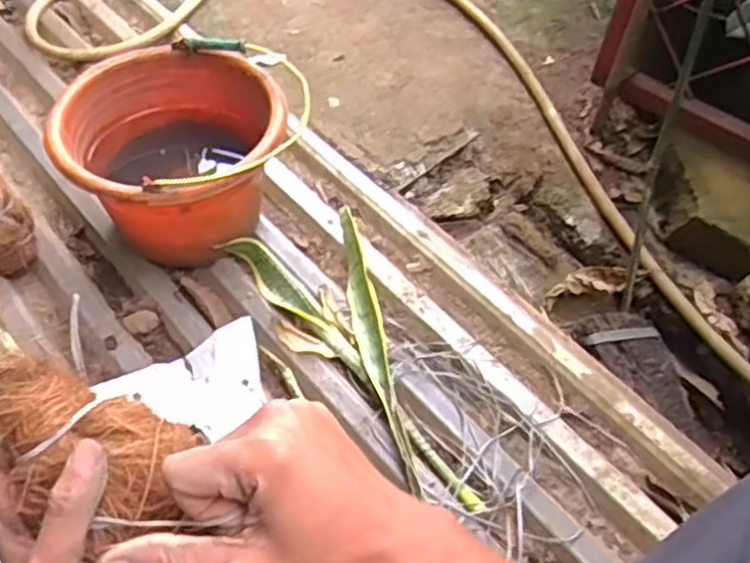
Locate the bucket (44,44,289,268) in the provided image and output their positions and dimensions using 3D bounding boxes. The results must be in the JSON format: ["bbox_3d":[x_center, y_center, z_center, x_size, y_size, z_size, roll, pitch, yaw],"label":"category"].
[{"bbox_3d":[-0.266,-0.156,0.965,0.256,0.195,0.266,3,49,-3],"label":"bucket"}]

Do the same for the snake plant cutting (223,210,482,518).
[{"bbox_3d":[-0.034,0.088,0.900,0.162,0.038,0.452,-15,52,-17],"label":"snake plant cutting"}]

